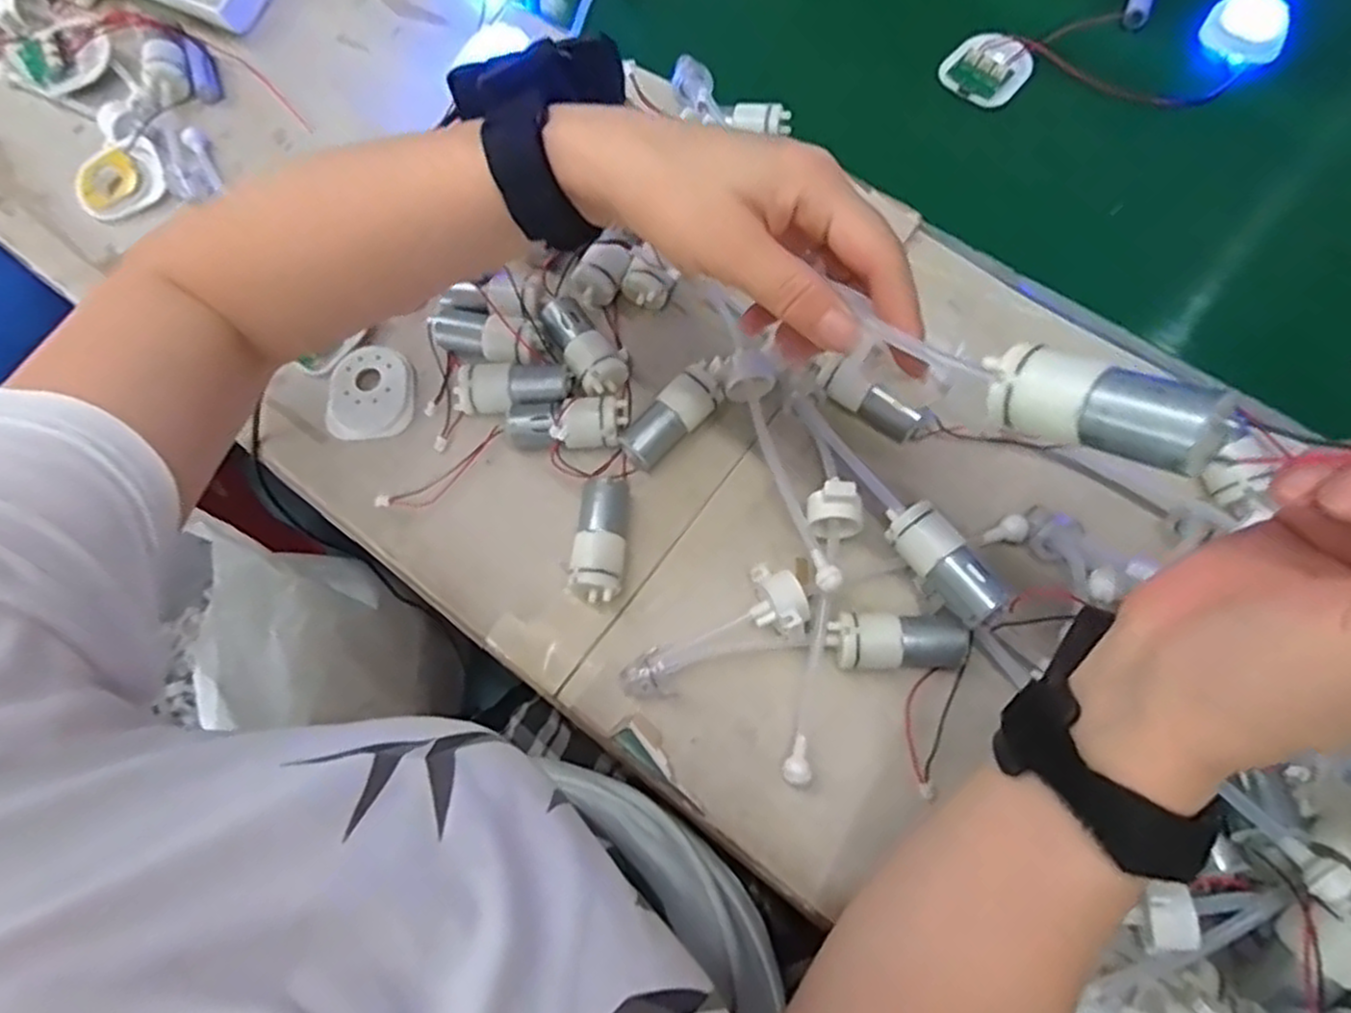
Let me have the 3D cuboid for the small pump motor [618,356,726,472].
[{"bbox_3d":[0.000,-0.049,0.398,0.023,0.025,0.066,42,78,15],"label":"small pump motor"}]

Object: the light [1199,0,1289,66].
[{"bbox_3d":[0.373,-0.312,0.485,0.048,0.016,0.053,31,76,13],"label":"light"}]

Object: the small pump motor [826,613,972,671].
[{"bbox_3d":[0.106,0.064,0.353,0.063,0.023,0.025,-2,71,2],"label":"small pump motor"}]

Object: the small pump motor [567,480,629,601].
[{"bbox_3d":[-0.037,0.018,0.381,0.024,0.025,0.062,7,72,5],"label":"small pump motor"}]

